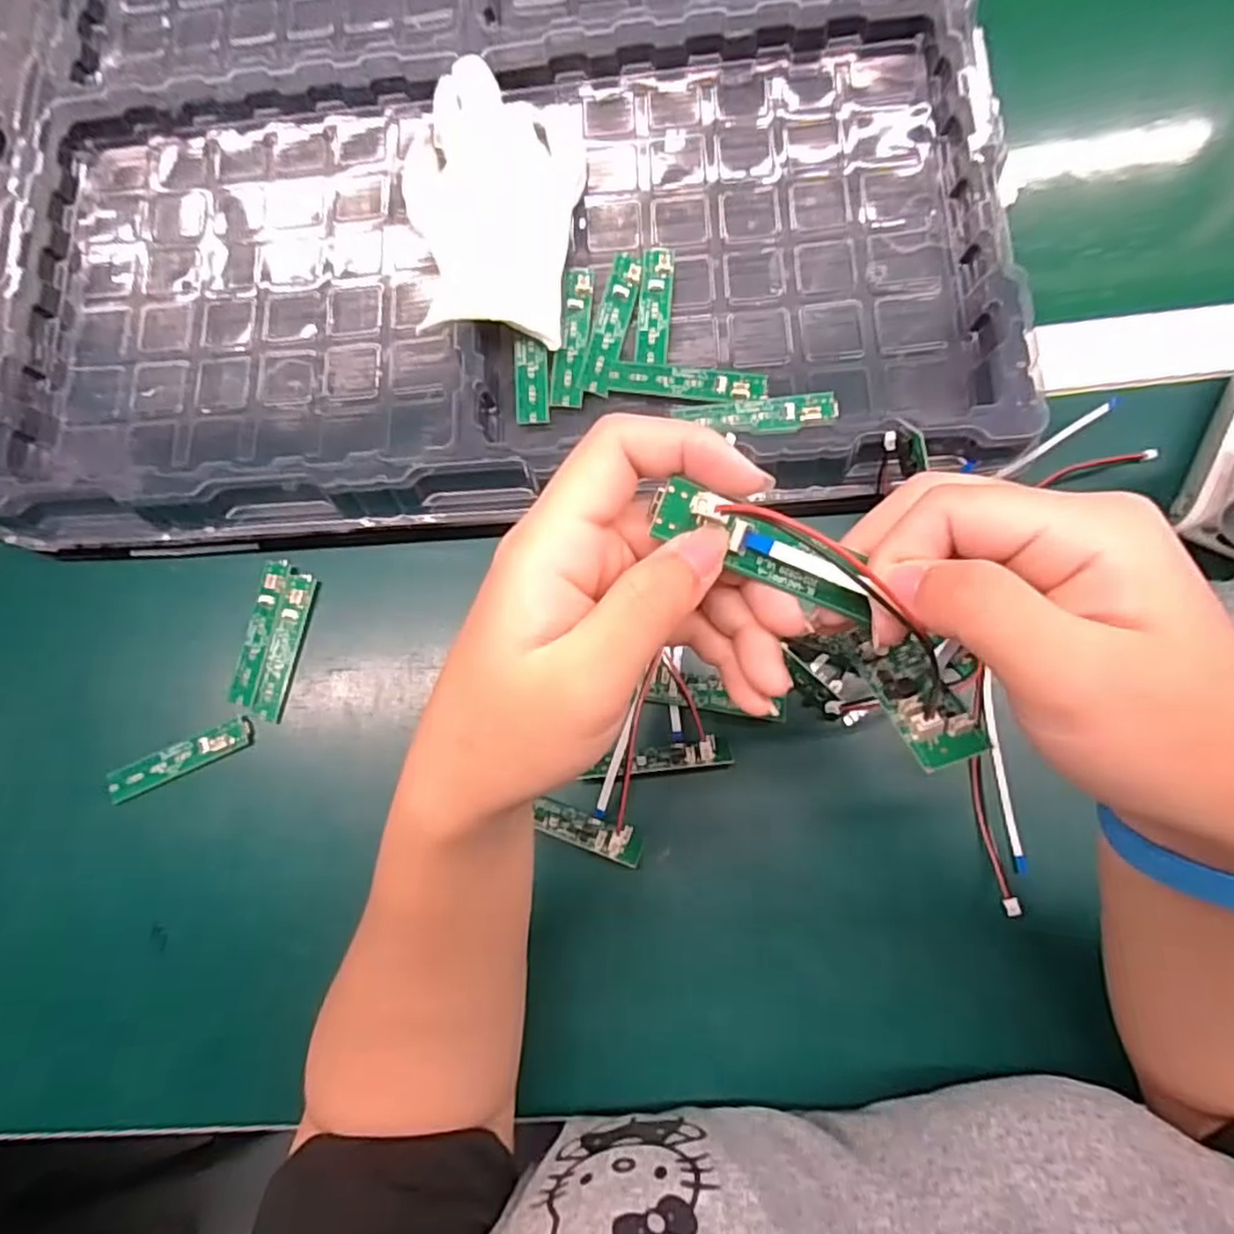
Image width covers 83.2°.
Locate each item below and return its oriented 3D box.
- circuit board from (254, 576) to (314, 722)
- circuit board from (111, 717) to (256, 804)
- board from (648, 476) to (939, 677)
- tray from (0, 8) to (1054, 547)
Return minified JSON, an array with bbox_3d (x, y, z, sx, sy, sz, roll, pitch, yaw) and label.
[{"bbox_3d":[-0.190,0.017,0.397,0.015,0.006,0.082,10,79,8],"label":"circuit board"},{"bbox_3d":[-0.244,0.079,0.391,0.085,0.009,0.018,-25,76,0],"label":"circuit board"},{"bbox_3d":[0.042,-0.019,0.187,0.064,0.008,0.017,24,84,-14],"label":"board"},{"bbox_3d":[-0.076,-0.195,0.392,0.551,0.045,0.282,-3,77,5],"label":"tray"}]

